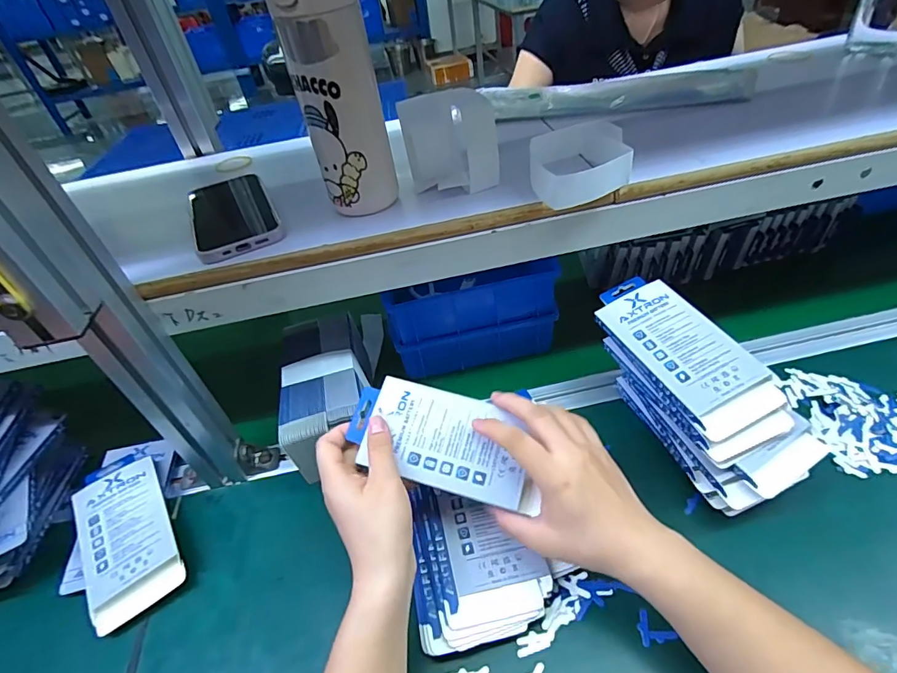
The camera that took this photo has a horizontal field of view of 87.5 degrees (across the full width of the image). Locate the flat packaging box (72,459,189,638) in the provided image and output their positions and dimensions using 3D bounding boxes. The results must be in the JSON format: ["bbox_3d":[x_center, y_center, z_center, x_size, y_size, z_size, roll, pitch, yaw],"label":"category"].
[{"bbox_3d":[-0.316,0.190,0.464,0.079,0.025,0.170,-28,45,-19],"label":"flat packaging box"}]

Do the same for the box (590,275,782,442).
[{"bbox_3d":[0.209,0.010,0.429,0.077,0.026,0.167,-23,43,-14],"label":"box"}]

